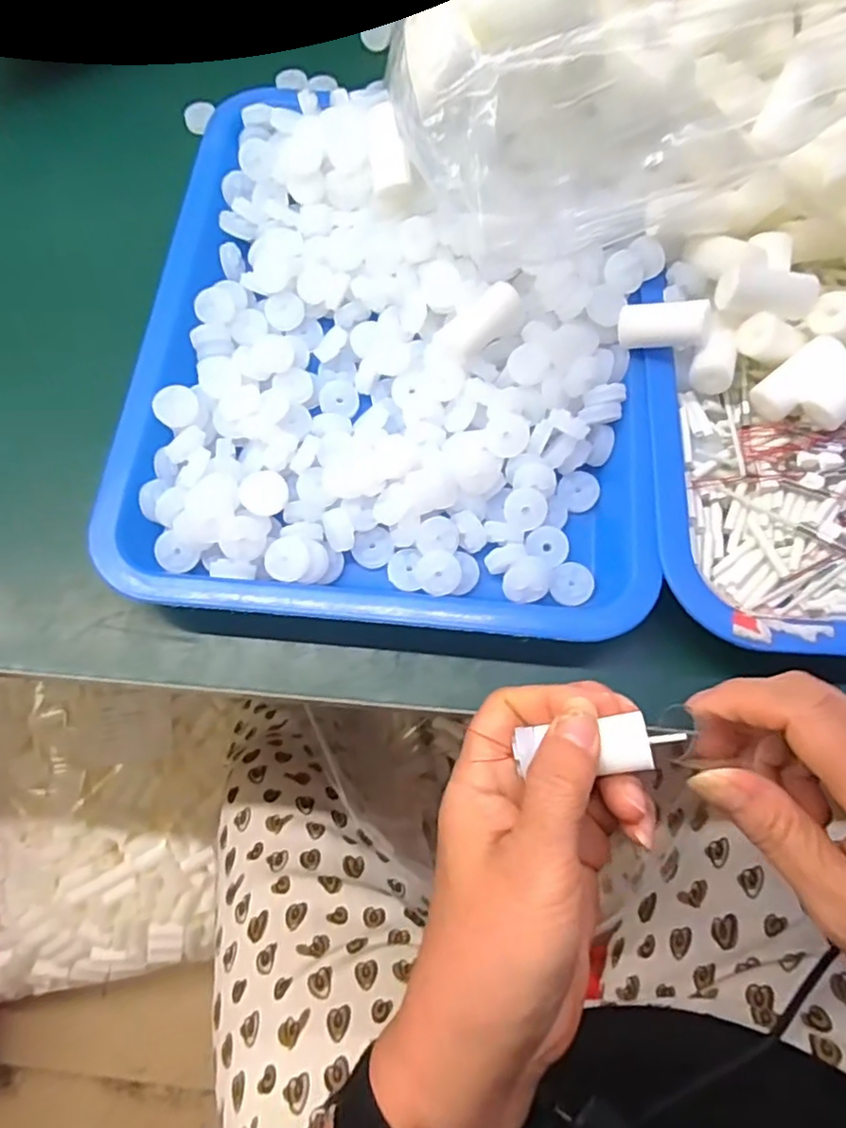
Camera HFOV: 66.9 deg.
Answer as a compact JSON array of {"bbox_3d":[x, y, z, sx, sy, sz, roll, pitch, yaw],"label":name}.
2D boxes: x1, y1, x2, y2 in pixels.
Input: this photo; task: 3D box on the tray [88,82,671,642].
[{"bbox_3d":[-0.013,-0.122,0.337,0.263,0.040,0.314,4,71,2],"label":"tray"}]

